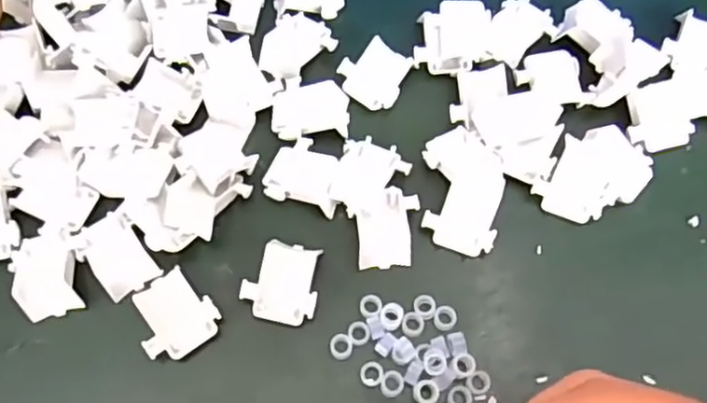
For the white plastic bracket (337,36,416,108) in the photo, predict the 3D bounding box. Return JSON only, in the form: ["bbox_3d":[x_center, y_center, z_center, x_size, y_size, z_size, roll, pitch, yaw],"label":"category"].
[{"bbox_3d":[0.010,-0.059,0.296,0.029,0.007,0.029,36,71,13],"label":"white plastic bracket"}]

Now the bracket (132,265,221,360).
[{"bbox_3d":[-0.069,0.045,0.253,0.029,0.009,0.030,-32,71,-13],"label":"bracket"}]

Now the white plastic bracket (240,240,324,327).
[{"bbox_3d":[-0.028,0.032,0.259,0.029,0.007,0.031,9,68,3],"label":"white plastic bracket"}]

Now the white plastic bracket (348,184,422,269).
[{"bbox_3d":[0.014,0.011,0.271,0.028,0.006,0.032,-6,68,-3],"label":"white plastic bracket"}]

